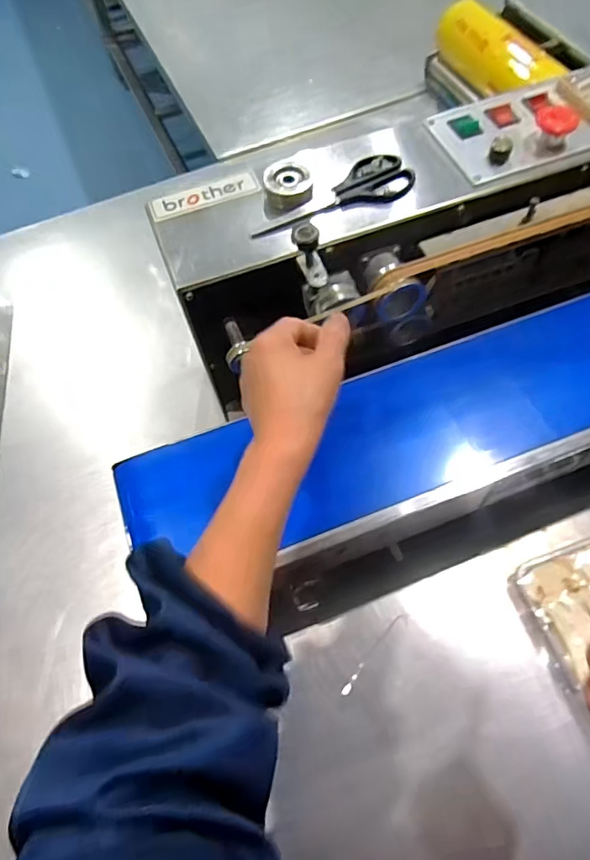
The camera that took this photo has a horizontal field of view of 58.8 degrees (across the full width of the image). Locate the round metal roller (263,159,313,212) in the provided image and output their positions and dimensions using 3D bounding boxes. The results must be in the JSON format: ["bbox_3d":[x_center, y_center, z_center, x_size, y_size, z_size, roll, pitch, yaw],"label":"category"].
[{"bbox_3d":[-0.006,-0.233,0.498,0.044,0.026,0.038,-6,61,-1],"label":"round metal roller"}]

